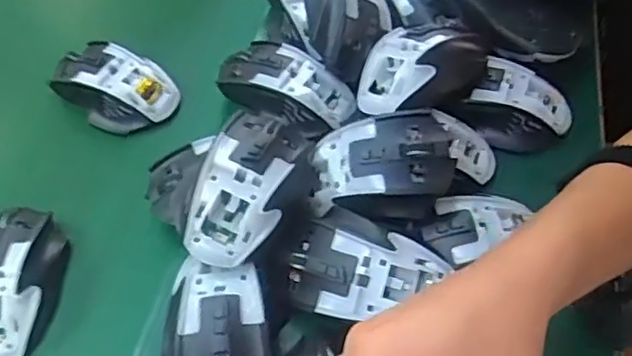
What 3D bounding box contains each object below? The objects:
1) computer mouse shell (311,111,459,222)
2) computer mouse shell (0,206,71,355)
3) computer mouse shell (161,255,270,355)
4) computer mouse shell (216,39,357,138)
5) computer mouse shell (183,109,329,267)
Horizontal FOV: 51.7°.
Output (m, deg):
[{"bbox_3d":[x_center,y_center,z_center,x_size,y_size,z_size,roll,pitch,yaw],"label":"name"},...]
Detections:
[{"bbox_3d":[0.044,-0.007,0.441,0.093,0.034,0.068,-6,75,7],"label":"computer mouse shell"},{"bbox_3d":[-0.212,0.069,0.448,0.066,0.041,0.111,-11,56,-5],"label":"computer mouse shell"},{"bbox_3d":[-0.064,0.096,0.404,0.067,0.033,0.089,-6,55,-1],"label":"computer mouse shell"},{"bbox_3d":[-0.026,-0.075,0.528,0.108,0.034,0.058,26,61,19],"label":"computer mouse shell"},{"bbox_3d":[-0.047,0.001,0.432,0.068,0.043,0.119,16,58,13],"label":"computer mouse shell"}]

